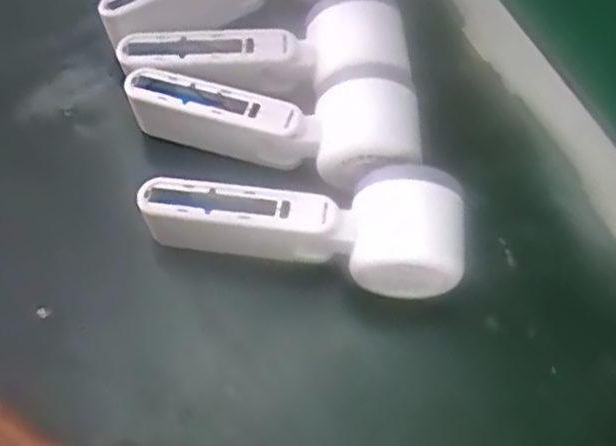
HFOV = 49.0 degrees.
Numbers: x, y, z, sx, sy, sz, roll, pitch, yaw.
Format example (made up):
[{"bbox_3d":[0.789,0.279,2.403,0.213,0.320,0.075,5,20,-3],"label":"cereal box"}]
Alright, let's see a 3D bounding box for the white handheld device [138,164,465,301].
[{"bbox_3d":[-0.003,0.004,0.353,0.166,0.053,0.049,4,62,-1],"label":"white handheld device"}]

